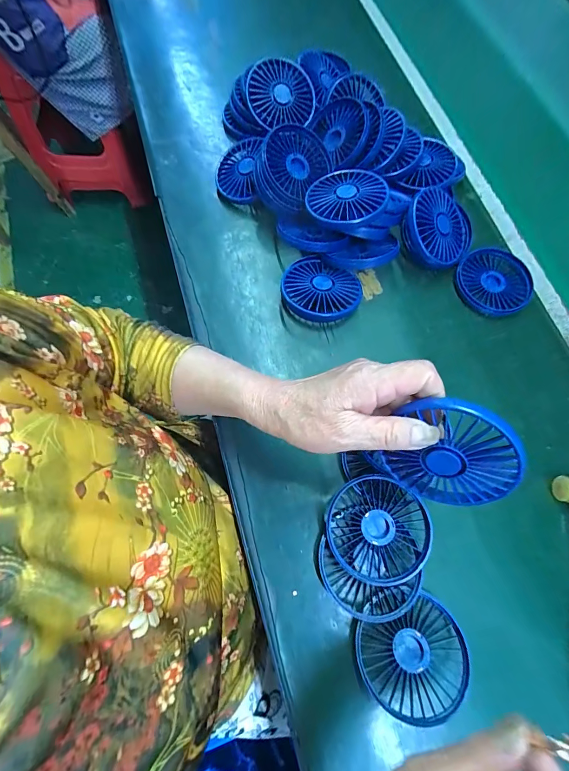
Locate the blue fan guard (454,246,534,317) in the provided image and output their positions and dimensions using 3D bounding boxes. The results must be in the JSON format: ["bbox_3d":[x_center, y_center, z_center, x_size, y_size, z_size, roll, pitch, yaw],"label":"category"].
[{"bbox_3d":[0.254,-0.126,0.417,0.086,0.014,0.085,1,70,-2],"label":"blue fan guard"}]

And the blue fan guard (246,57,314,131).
[{"bbox_3d":[-0.005,-0.377,0.452,0.087,0.073,0.019,9,24,-21],"label":"blue fan guard"}]

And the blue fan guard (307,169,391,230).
[{"bbox_3d":[0.068,-0.206,0.380,0.085,0.015,0.084,15,71,17],"label":"blue fan guard"}]

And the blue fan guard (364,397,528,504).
[{"bbox_3d":[0.109,0.049,0.235,0.080,0.090,0.012,32,44,10],"label":"blue fan guard"}]

